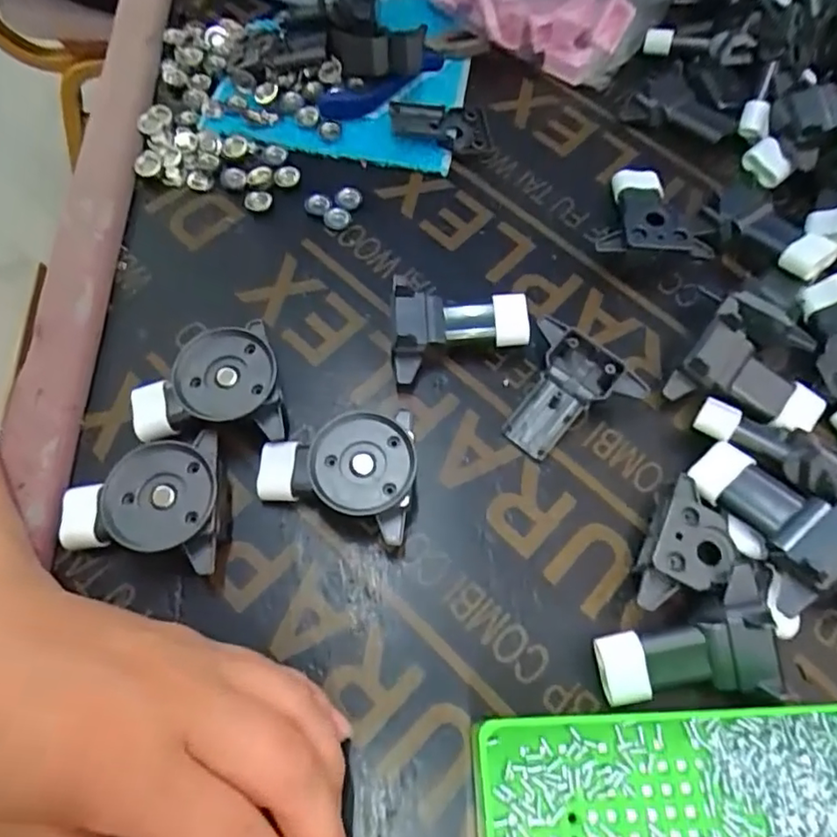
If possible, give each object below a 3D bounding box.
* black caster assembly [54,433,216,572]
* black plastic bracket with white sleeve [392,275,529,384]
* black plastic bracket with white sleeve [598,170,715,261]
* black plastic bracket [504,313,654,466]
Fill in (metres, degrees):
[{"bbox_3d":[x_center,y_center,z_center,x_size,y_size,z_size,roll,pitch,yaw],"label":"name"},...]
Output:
[{"bbox_3d":[-0.110,0.030,0.236,0.065,0.029,0.053,5,66,0],"label":"black caster assembly"},{"bbox_3d":[0.019,-0.039,0.275,0.063,0.024,0.043,1,66,-2],"label":"black plastic bracket with white sleeve"},{"bbox_3d":[0.128,-0.106,0.311,0.053,0.026,0.065,17,67,5],"label":"black plastic bracket with white sleeve"},{"bbox_3d":[0.065,-0.010,0.268,0.054,0.021,0.056,38,70,13],"label":"black plastic bracket"}]

